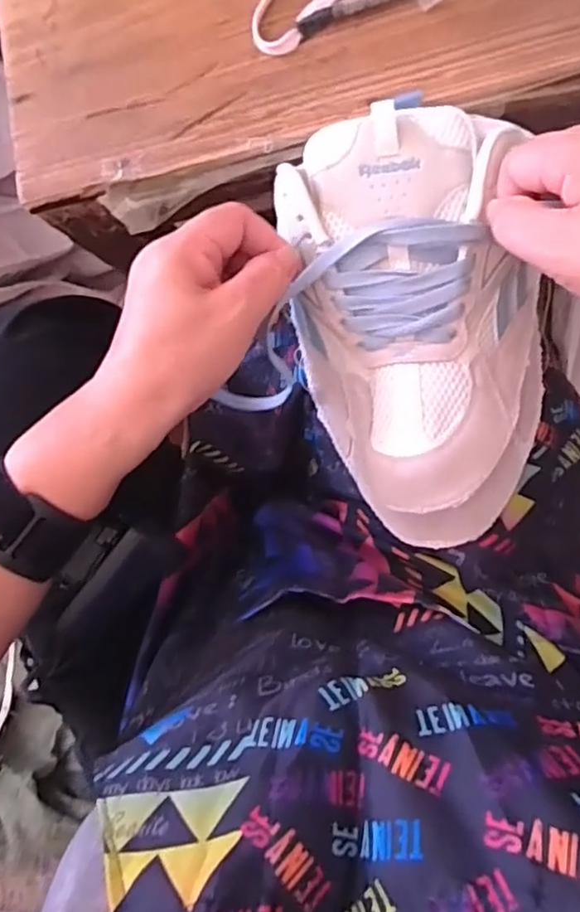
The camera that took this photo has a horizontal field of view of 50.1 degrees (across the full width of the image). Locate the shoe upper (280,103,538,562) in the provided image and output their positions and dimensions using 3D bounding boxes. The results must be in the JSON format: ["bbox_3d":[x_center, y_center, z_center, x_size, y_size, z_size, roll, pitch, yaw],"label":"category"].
[{"bbox_3d":[0.073,-0.064,0.350,0.135,0.072,0.221,-8,92,9],"label":"shoe upper"}]

